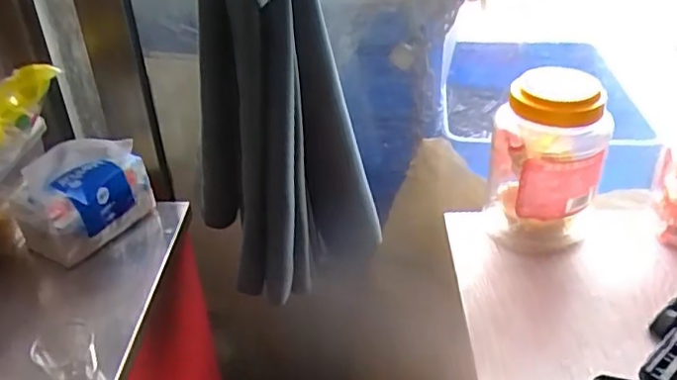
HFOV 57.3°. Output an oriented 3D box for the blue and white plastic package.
[{"bbox_3d":[-0.318,0.009,0.785,0.084,0.124,0.148,20,40,32],"label":"blue and white plastic package"}]

